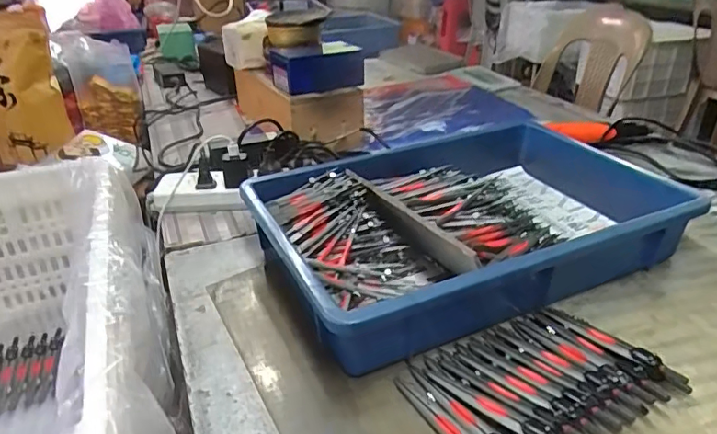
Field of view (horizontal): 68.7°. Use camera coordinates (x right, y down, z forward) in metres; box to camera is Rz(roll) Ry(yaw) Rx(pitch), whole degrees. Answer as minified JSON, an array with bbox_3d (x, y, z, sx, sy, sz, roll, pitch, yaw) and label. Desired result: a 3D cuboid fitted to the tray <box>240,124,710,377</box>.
[{"bbox_3d":[0.117,0.002,0.596,0.436,0.080,0.291,-14,31,-22],"label":"tray"}]

